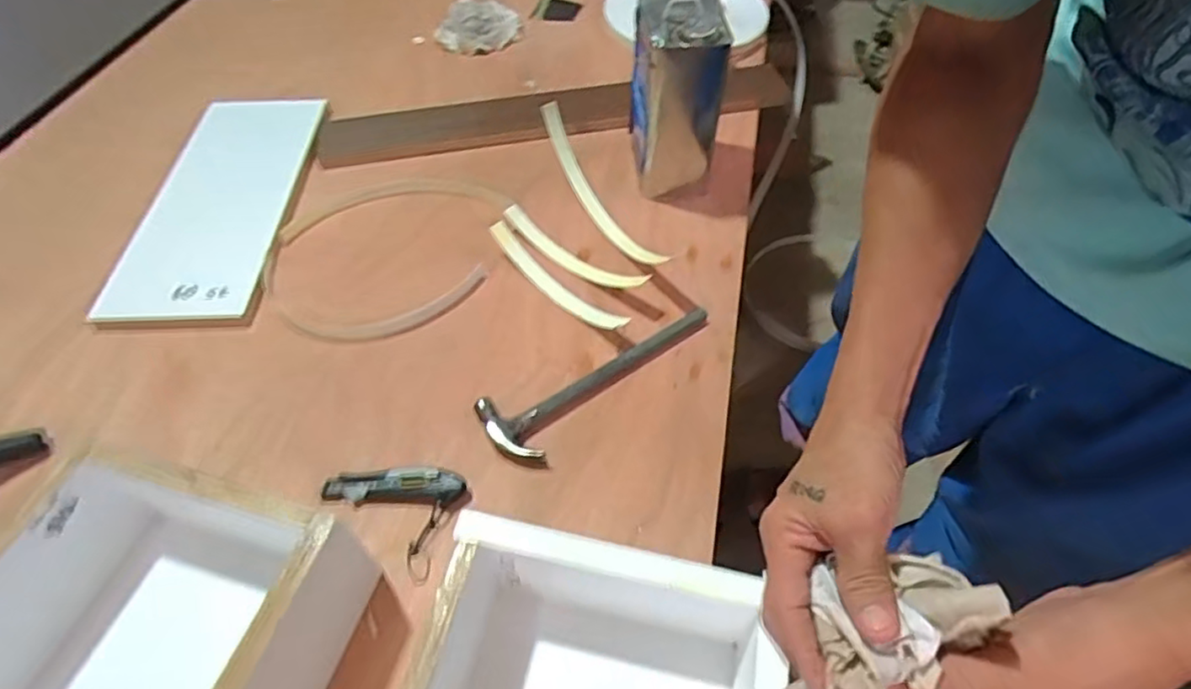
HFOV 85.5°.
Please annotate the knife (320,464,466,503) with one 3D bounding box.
[{"bbox_3d":[-0.215,0.148,0.686,0.147,0.023,0.035,-1,52,-1],"label":"knife"}]

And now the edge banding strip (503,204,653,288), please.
[{"bbox_3d":[-0.030,-0.125,0.882,0.240,0.039,0.035,30,58,21],"label":"edge banding strip"}]

